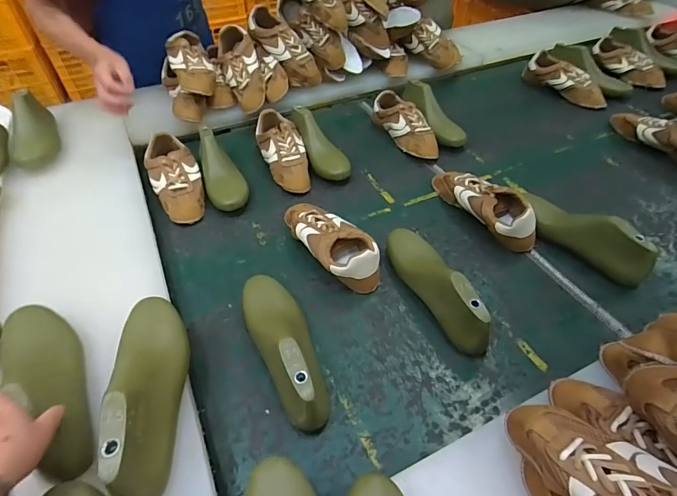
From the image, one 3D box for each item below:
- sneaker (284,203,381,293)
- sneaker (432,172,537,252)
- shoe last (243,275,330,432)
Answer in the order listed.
[{"bbox_3d":[-0.016,-0.020,0.683,0.093,0.063,0.225,-32,55,-24],"label":"sneaker"},{"bbox_3d":[0.277,-0.094,0.751,0.085,0.068,0.237,-25,53,-20],"label":"sneaker"},{"bbox_3d":[-0.077,0.119,0.541,0.079,0.080,0.248,-18,51,-14],"label":"shoe last"}]

